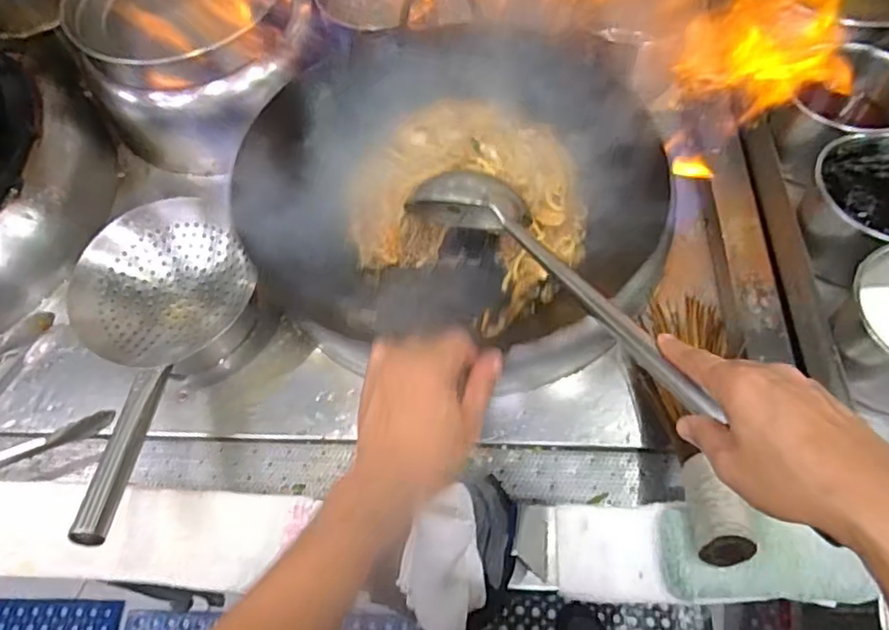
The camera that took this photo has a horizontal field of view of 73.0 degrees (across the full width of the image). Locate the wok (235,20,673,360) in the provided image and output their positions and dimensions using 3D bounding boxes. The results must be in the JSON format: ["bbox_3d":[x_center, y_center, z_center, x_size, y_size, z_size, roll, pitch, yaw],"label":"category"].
[{"bbox_3d":[0.016,-0.138,0.661,0.409,0.136,0.385,7,62,8],"label":"wok"}]

